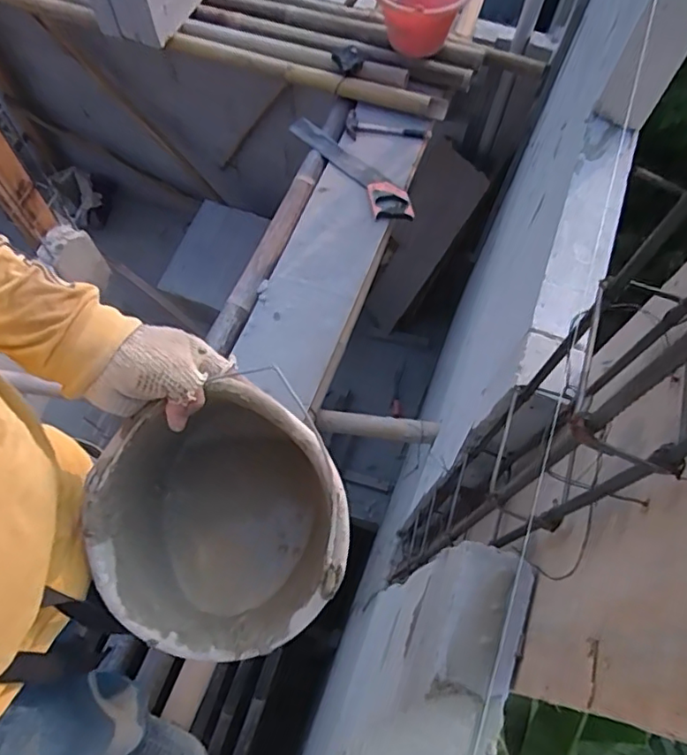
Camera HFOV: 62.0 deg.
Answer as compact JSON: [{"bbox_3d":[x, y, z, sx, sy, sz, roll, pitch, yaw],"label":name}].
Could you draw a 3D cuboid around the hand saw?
[{"bbox_3d":[0.024,-0.635,1.733,0.118,0.032,0.493,-39,73,-17],"label":"hand saw"}]

